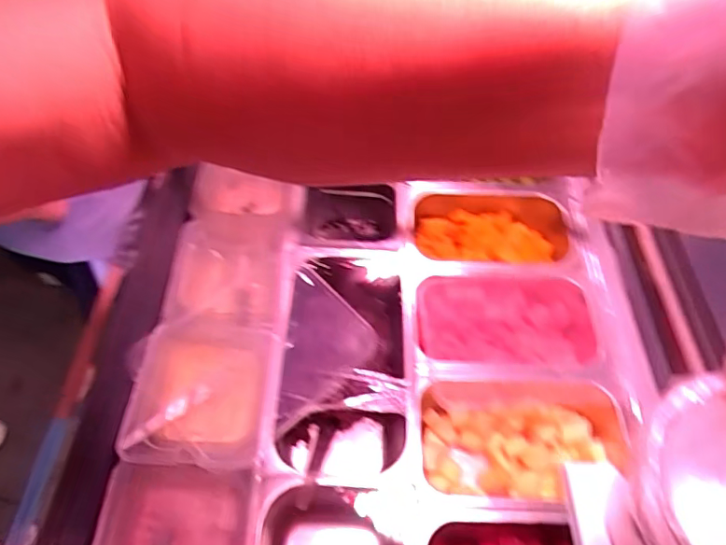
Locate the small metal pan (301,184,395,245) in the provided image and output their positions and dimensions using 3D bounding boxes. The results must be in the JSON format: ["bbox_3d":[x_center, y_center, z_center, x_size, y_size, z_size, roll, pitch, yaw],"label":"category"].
[{"bbox_3d":[-0.025,-0.071,0.835,0.143,0.088,0.140,6,55,0],"label":"small metal pan"}]

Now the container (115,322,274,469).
[{"bbox_3d":[-0.192,0.146,0.630,0.156,0.064,0.176,3,55,-1],"label":"container"}]

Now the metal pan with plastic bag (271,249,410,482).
[{"bbox_3d":[-0.024,0.116,0.706,0.159,0.124,0.303,3,55,-2],"label":"metal pan with plastic bag"}]

